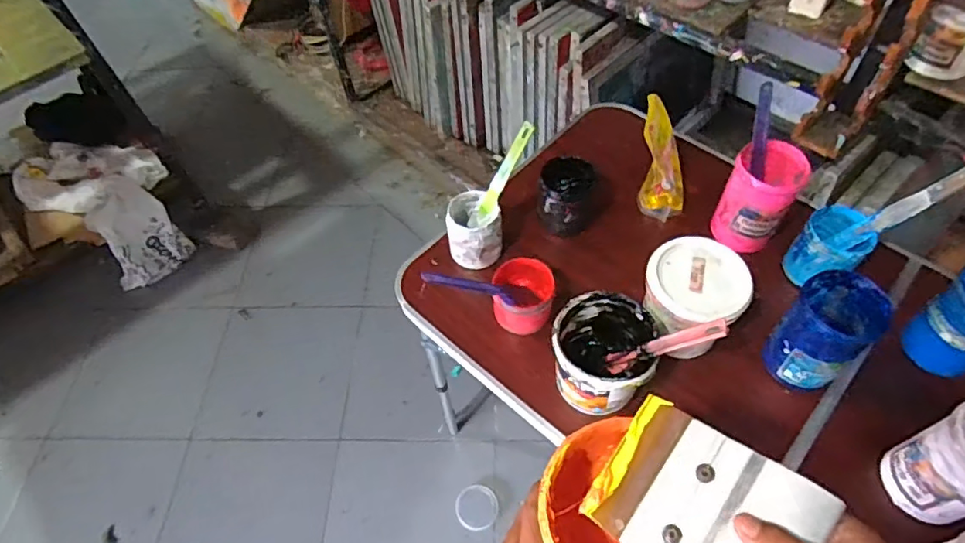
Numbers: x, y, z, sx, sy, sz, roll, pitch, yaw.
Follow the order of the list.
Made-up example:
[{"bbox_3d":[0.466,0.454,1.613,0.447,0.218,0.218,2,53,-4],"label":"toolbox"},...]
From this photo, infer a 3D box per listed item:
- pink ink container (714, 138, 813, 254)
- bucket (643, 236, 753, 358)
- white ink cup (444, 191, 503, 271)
[{"bbox_3d":[0.416,-0.110,0.860,0.094,0.133,0.100,30,63,24],"label":"pink ink container"},{"bbox_3d":[0.278,0.039,0.775,0.120,0.124,0.126,-3,54,4],"label":"bucket"},{"bbox_3d":[-0.011,-0.064,0.889,0.087,0.082,0.090,-9,54,0],"label":"white ink cup"}]

